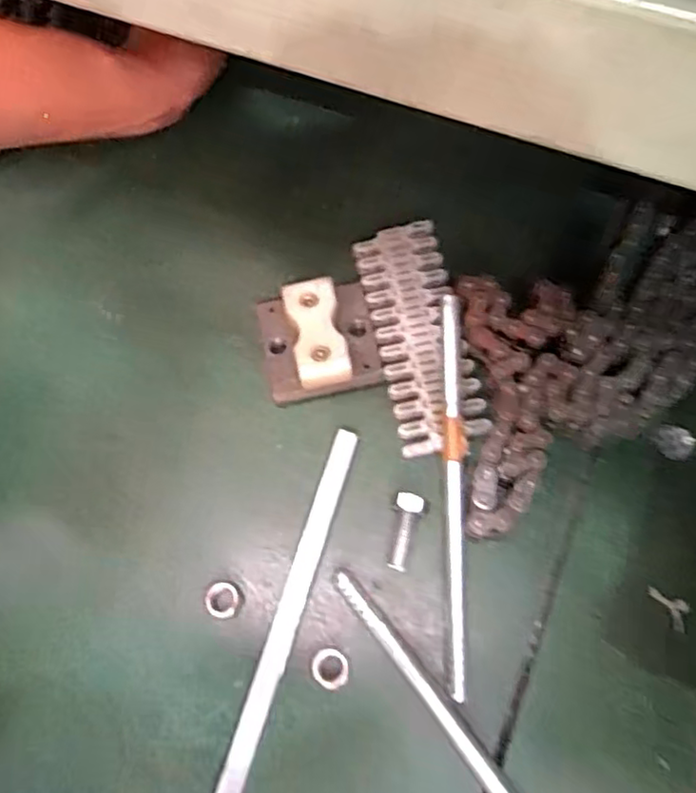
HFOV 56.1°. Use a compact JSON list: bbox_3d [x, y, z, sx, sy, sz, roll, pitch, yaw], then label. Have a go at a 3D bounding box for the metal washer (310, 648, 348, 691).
[{"bbox_3d":[-0.009,0.140,0.336,0.019,0.008,0.019,8,70,6],"label":"metal washer"}]

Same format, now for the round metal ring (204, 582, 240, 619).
[{"bbox_3d":[-0.067,0.110,0.351,0.019,0.007,0.019,-1,69,2],"label":"round metal ring"}]

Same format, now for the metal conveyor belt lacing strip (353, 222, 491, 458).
[{"bbox_3d":[0.043,-0.037,0.399,0.050,0.017,0.146,-12,69,-2],"label":"metal conveyor belt lacing strip"}]

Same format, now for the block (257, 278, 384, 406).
[{"bbox_3d":[-0.017,-0.034,0.392,0.066,0.030,0.067,-13,69,-2],"label":"block"}]

